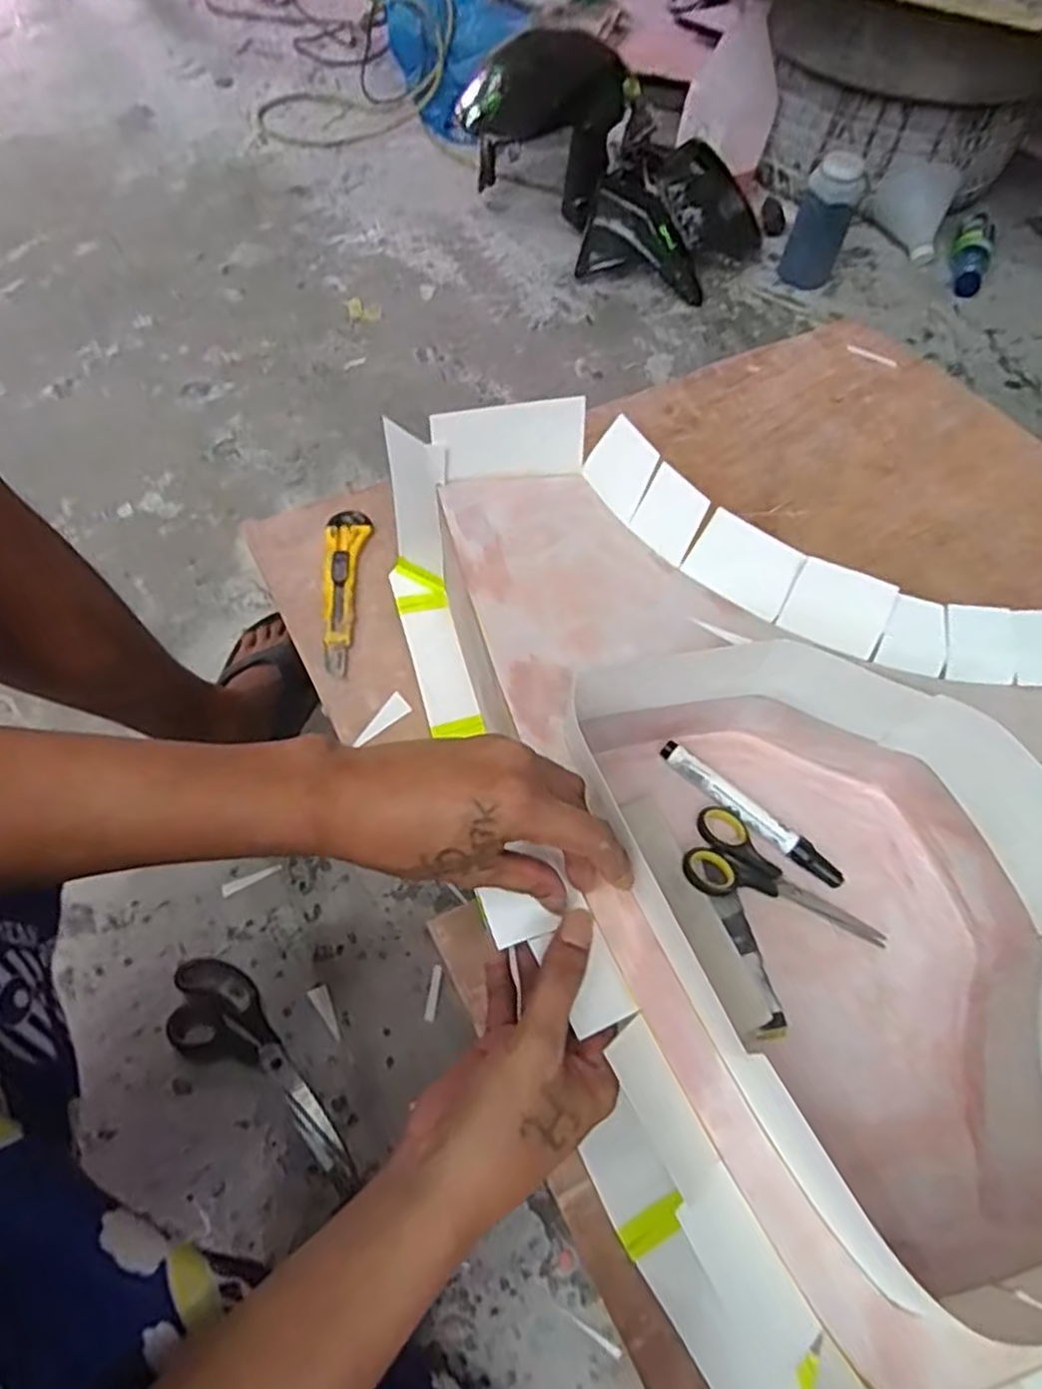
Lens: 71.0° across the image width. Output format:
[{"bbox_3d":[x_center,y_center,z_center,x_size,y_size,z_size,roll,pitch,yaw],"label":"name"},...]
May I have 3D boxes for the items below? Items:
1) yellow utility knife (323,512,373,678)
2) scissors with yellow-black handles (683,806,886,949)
[{"bbox_3d":[-0.153,-0.092,0.637,0.036,0.012,0.166,-2,61,-5],"label":"yellow utility knife"},{"bbox_3d":[0.176,0.117,0.482,0.136,0.023,0.062,16,61,4],"label":"scissors with yellow-black handles"}]

